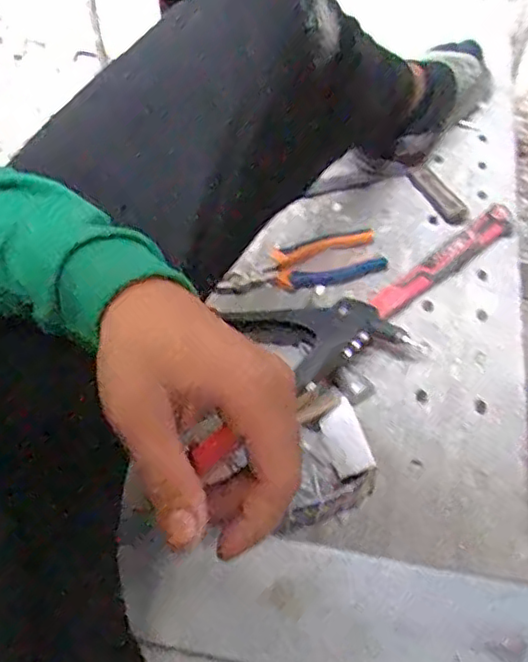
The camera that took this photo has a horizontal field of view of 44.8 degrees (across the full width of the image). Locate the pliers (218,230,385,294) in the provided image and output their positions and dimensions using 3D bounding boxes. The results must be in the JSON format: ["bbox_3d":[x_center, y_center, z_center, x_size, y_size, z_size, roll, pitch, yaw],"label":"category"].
[{"bbox_3d":[0.042,-0.079,0.757,0.195,0.033,0.078,-13,55,-9],"label":"pliers"}]

